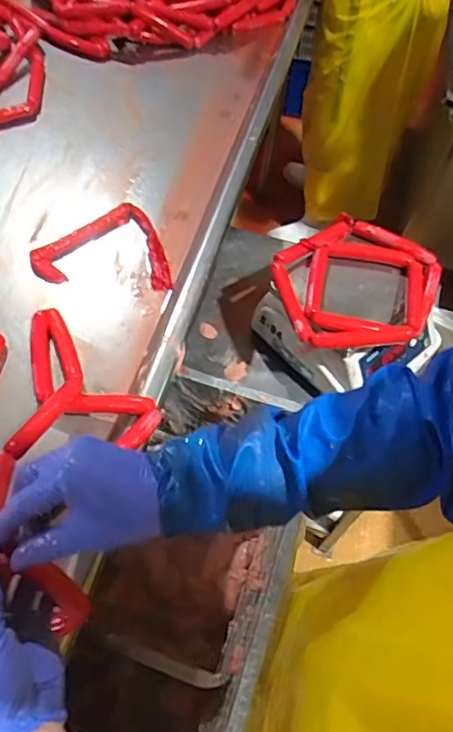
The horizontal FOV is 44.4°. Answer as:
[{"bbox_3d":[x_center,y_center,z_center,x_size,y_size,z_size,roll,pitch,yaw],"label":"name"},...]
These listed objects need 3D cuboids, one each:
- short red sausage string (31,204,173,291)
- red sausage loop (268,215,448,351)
[{"bbox_3d":[-0.193,-0.190,0.867,0.207,0.023,0.156,-1,58,-5],"label":"short red sausage string"},{"bbox_3d":[0.195,-0.127,0.862,0.239,0.039,0.247,2,58,-4],"label":"red sausage loop"}]

